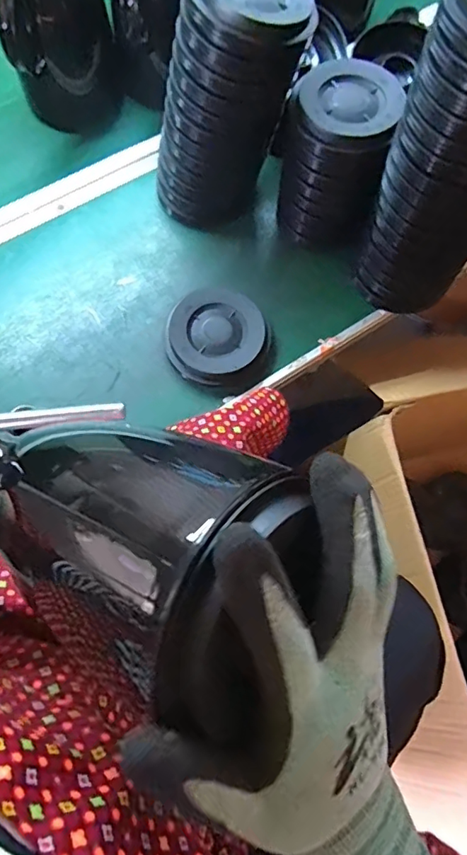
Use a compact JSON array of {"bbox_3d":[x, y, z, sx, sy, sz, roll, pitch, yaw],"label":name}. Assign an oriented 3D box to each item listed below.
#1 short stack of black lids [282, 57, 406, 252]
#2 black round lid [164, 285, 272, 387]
[{"bbox_3d":[0.113,-0.305,0.608,0.110,0.165,0.119,14,72,2],"label":"short stack of black lids"},{"bbox_3d":[-0.020,-0.104,0.604,0.110,0.029,0.112,1,72,-2],"label":"black round lid"}]

